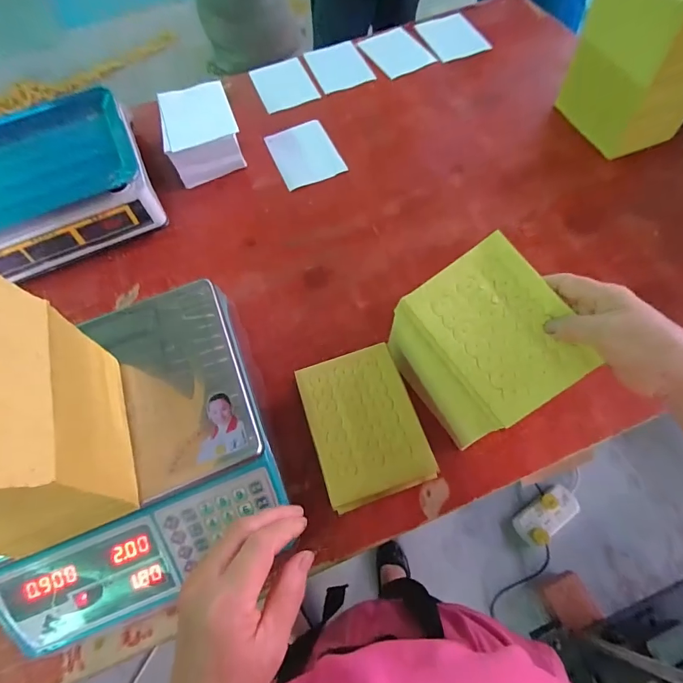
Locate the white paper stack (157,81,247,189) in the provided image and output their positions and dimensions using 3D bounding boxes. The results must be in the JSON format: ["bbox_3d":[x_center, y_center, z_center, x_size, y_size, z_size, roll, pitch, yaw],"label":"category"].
[{"bbox_3d":[-0.240,-0.365,0.682,0.117,0.083,0.153,-16,67,-4],"label":"white paper stack"}]

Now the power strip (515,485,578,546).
[{"bbox_3d":[0.646,0.542,1.221,0.214,0.036,0.099,-35,69,-11],"label":"power strip"}]

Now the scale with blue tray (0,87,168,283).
[{"bbox_3d":[-0.477,-0.241,0.623,0.343,0.109,0.260,-30,68,-9],"label":"scale with blue tray"}]

